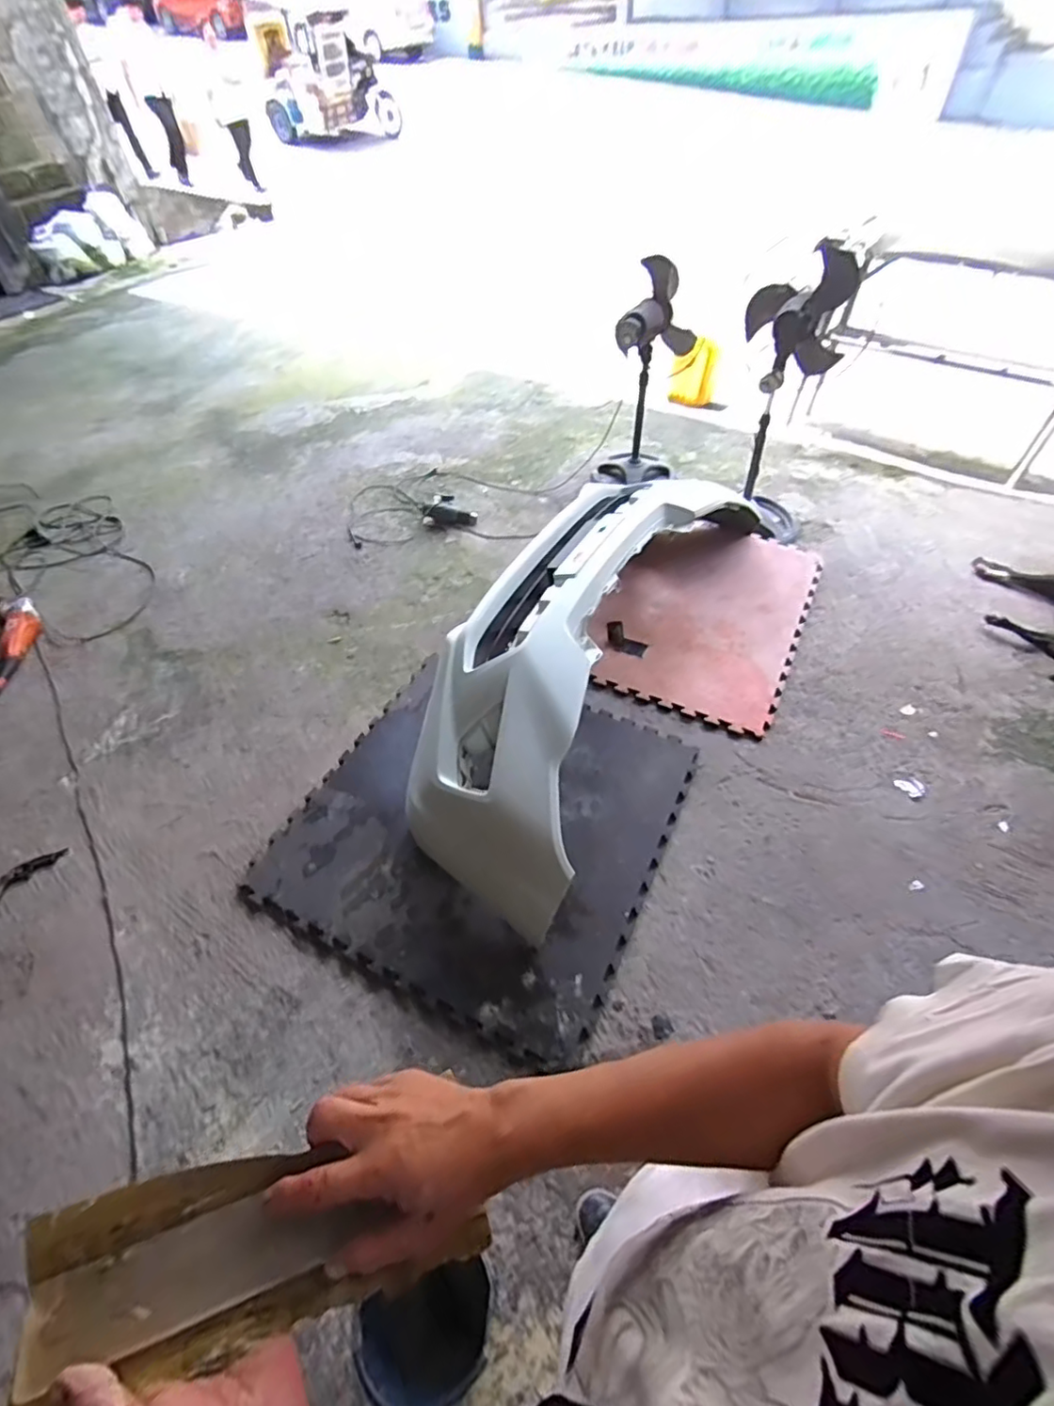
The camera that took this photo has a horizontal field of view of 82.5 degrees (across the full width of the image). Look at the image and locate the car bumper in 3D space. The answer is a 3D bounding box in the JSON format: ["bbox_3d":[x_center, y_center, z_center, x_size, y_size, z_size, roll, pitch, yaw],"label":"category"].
[{"bbox_3d":[0.204,-0.230,1.846,0.567,0.493,1.705,21,54,20],"label":"car bumper"}]

